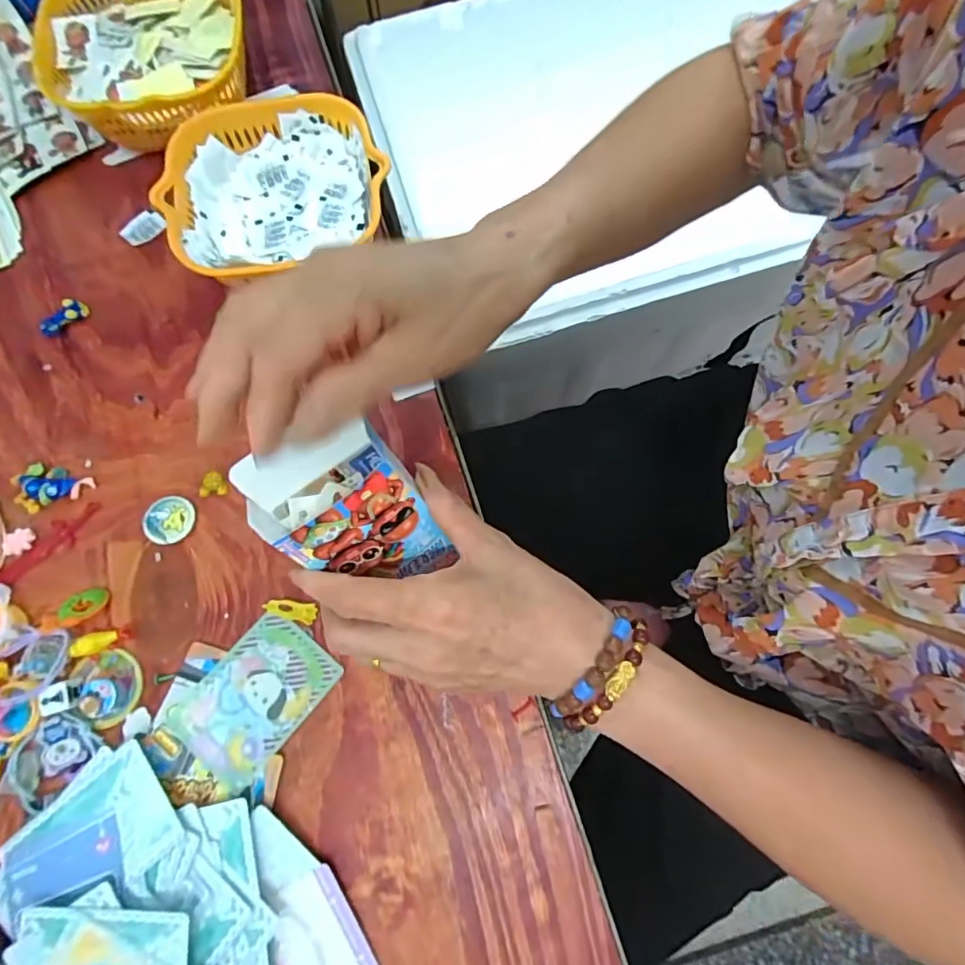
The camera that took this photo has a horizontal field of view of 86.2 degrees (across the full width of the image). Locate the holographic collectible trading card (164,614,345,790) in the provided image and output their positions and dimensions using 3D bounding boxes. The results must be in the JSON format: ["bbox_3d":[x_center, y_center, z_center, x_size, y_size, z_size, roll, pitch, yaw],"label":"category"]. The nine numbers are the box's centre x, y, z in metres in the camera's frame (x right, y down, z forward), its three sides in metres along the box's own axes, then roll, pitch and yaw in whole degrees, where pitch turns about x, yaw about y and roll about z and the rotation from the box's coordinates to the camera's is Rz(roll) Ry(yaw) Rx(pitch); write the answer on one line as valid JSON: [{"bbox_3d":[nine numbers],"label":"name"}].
[{"bbox_3d":[-0.136,0.127,0.309,0.062,0.004,0.085,40,73,11],"label":"holographic collectible trading card"}]

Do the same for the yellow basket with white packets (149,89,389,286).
[{"bbox_3d":[-0.137,-0.191,0.365,0.143,0.062,0.136,-27,77,-6],"label":"yellow basket with white packets"}]

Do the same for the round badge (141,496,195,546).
[{"bbox_3d":[-0.206,0.024,0.338,0.032,0.007,0.032,0,75,1],"label":"round badge"}]

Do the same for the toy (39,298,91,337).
[{"bbox_3d":[-0.308,-0.122,0.378,0.035,0.012,0.016,-35,77,-8],"label":"toy"}]

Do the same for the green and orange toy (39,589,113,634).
[{"bbox_3d":[-0.254,0.080,0.319,0.042,0.011,0.019,-31,77,-7],"label":"green and orange toy"}]

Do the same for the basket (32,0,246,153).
[{"bbox_3d":[-0.252,-0.321,0.394,0.148,0.060,0.142,-8,75,-1],"label":"basket"}]

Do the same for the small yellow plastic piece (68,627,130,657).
[{"bbox_3d":[-0.234,0.097,0.315,0.032,0.006,0.012,-16,75,-20],"label":"small yellow plastic piece"}]

